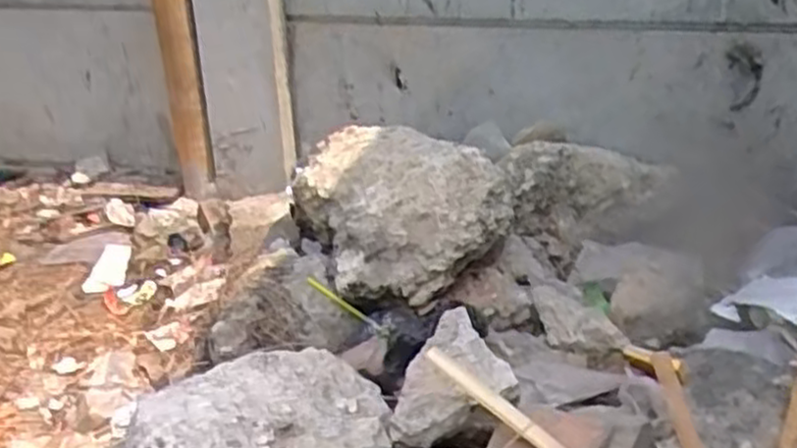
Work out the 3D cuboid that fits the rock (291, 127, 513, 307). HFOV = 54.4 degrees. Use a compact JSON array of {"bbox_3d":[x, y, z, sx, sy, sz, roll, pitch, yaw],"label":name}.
[{"bbox_3d":[-0.012,-0.032,1.363,0.296,0.206,0.404,-15,30,-23],"label":"rock"}]

